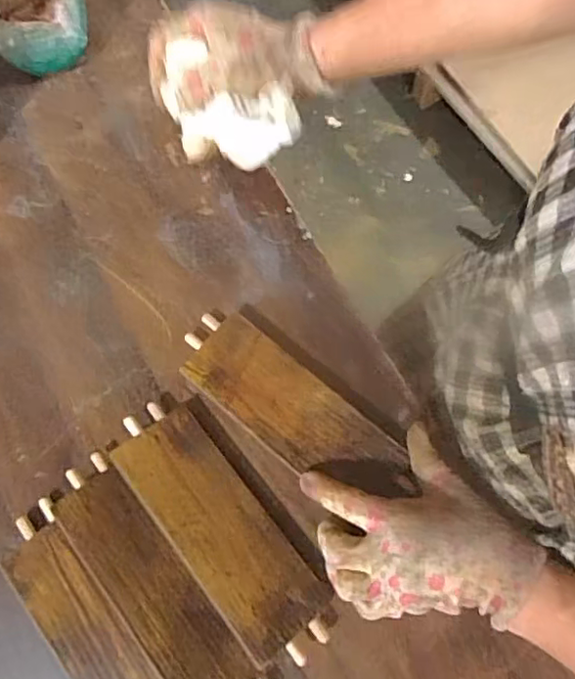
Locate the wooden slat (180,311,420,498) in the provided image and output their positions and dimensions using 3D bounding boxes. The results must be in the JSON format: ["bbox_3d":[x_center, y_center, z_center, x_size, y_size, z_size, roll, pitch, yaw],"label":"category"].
[{"bbox_3d":[0.003,0.052,0.451,0.191,0.008,0.067,35,76,12],"label":"wooden slat"}]

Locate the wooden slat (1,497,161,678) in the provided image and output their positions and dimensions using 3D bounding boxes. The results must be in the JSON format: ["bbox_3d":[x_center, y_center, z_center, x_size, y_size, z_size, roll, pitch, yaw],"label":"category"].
[{"bbox_3d":[-0.134,0.210,0.414,0.053,0.018,0.199,-37,76,-10],"label":"wooden slat"}]

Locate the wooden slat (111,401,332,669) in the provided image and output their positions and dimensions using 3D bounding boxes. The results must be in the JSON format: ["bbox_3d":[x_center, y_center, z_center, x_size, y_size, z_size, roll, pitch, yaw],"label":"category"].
[{"bbox_3d":[-0.048,0.134,0.431,0.065,0.023,0.194,-38,76,-10],"label":"wooden slat"}]

